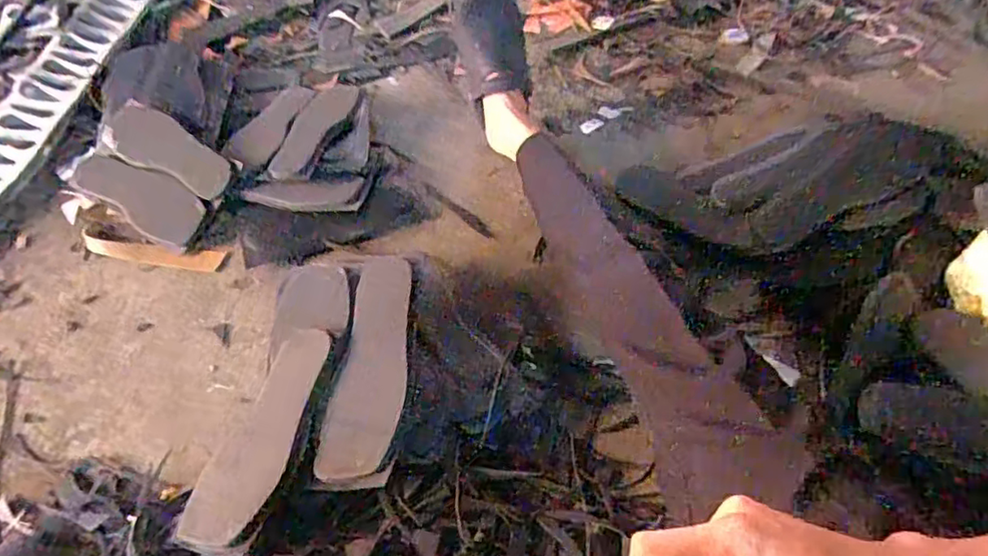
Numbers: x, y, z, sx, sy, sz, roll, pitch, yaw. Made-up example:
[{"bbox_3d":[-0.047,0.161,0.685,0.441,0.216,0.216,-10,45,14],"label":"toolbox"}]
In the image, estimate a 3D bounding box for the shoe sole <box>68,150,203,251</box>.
[{"bbox_3d":[-0.510,-0.124,0.899,0.218,0.014,0.086,31,76,13],"label":"shoe sole"}]

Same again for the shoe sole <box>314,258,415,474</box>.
[{"bbox_3d":[-0.136,0.104,0.713,0.078,0.011,0.250,17,54,-16],"label":"shoe sole"}]

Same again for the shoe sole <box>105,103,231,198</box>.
[{"bbox_3d":[-0.482,-0.185,0.920,0.226,0.009,0.082,33,78,16],"label":"shoe sole"}]

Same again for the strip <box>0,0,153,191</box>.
[{"bbox_3d":[-0.723,-0.267,0.976,0.116,0.025,0.639,15,58,-3],"label":"strip"}]

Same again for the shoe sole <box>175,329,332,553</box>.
[{"bbox_3d":[-0.247,0.162,0.662,0.094,0.023,0.238,0,53,31],"label":"shoe sole"}]

